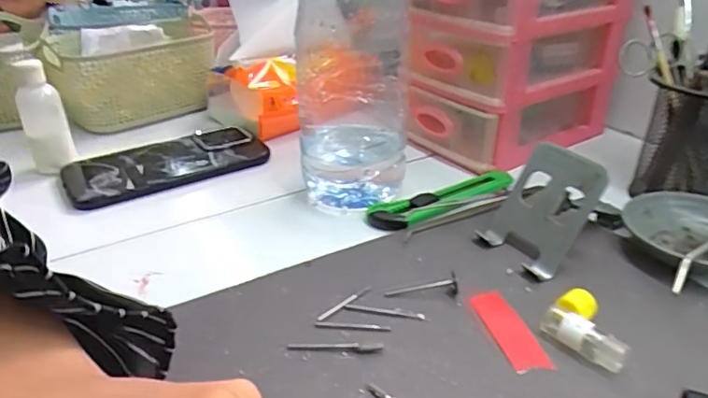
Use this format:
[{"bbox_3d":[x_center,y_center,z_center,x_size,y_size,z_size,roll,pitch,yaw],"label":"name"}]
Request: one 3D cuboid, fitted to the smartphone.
[{"bbox_3d":[-0.166,-0.032,0.482,0.164,0.011,0.078,-21,42,-29],"label":"smartphone"}]

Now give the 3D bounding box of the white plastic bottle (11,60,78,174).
[{"bbox_3d":[-0.265,-0.067,0.463,0.033,0.098,0.029,-19,34,-28],"label":"white plastic bottle"}]

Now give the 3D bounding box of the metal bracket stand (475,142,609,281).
[{"bbox_3d":[0.121,0.004,0.353,0.047,0.063,0.062,-18,34,-27],"label":"metal bracket stand"}]

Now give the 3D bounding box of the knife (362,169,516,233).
[{"bbox_3d":[0.074,0.000,0.426,0.133,0.009,0.035,-14,32,-21],"label":"knife"}]

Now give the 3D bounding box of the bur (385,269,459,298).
[{"bbox_3d":[0.041,0.053,0.326,0.044,0.010,0.011,-5,30,-7],"label":"bur"}]

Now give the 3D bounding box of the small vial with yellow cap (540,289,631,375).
[{"bbox_3d":[0.128,0.069,0.290,0.034,0.018,0.043,-26,38,-37],"label":"small vial with yellow cap"}]

